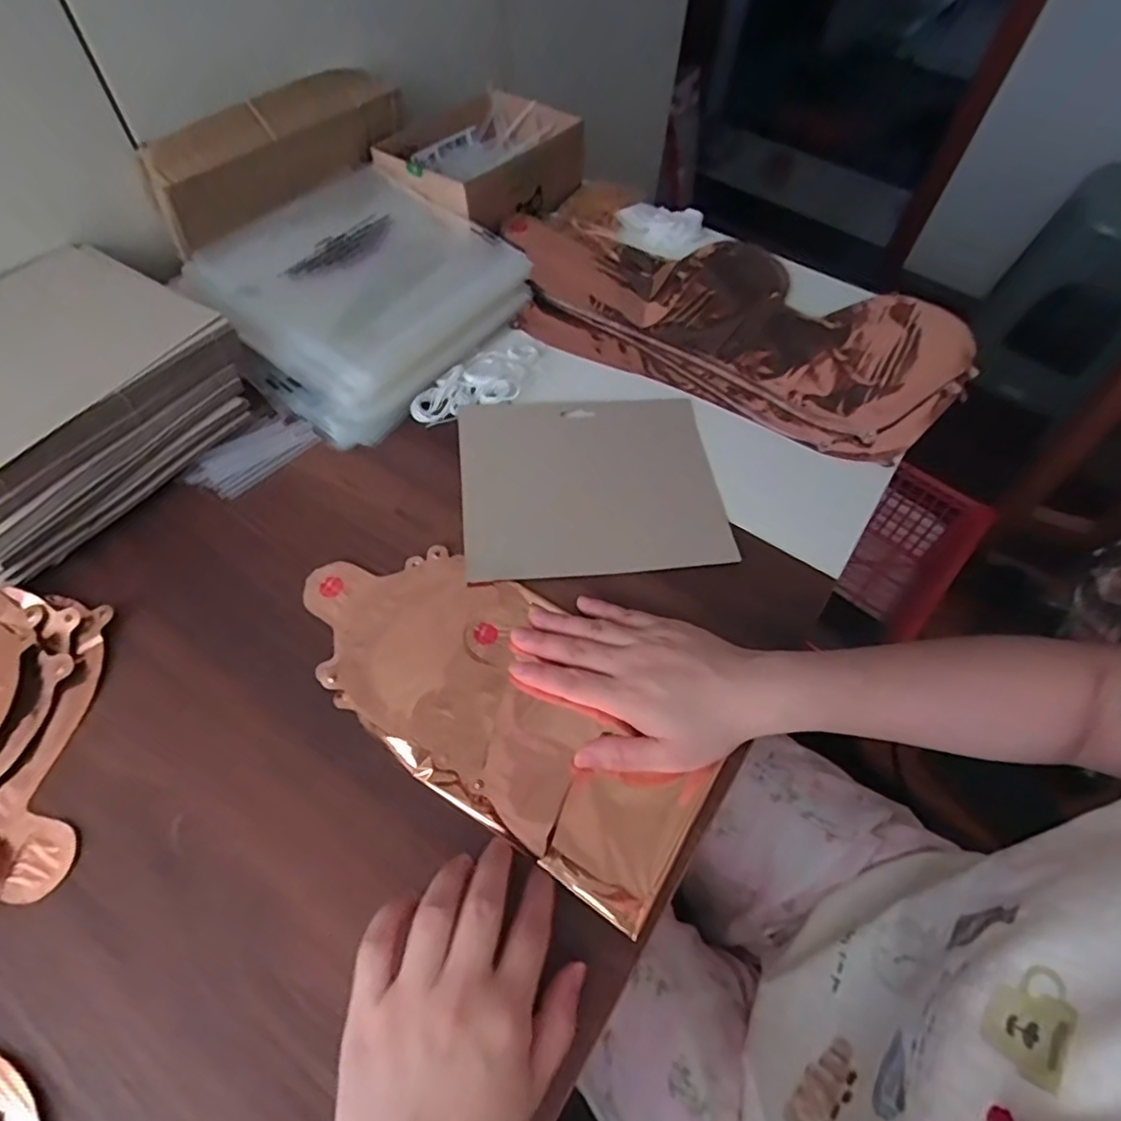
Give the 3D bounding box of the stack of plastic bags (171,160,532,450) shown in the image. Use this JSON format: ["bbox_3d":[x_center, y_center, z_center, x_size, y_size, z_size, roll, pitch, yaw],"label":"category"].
[{"bbox_3d":[-0.173,-0.228,0.518,0.206,0.058,0.234,30,62,15],"label":"stack of plastic bags"}]

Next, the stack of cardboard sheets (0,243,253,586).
[{"bbox_3d":[-0.356,-0.112,0.429,0.172,0.077,0.212,31,62,16],"label":"stack of cardboard sheets"}]

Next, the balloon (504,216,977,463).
[{"bbox_3d":[0.155,-0.223,0.559,0.426,0.045,0.230,25,60,9],"label":"balloon"}]

